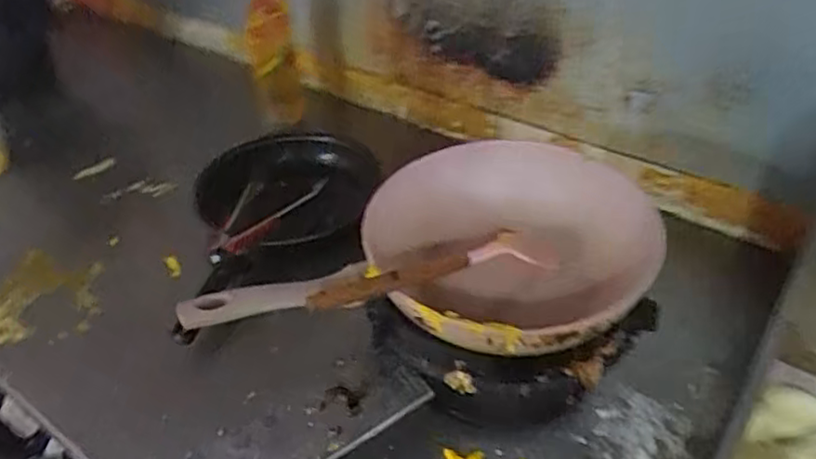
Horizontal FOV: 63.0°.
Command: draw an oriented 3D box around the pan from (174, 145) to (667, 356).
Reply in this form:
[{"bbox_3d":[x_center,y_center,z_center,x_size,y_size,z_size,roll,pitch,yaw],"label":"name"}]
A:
[{"bbox_3d":[0.031,0.031,0.700,0.426,0.129,0.246,3,39,5],"label":"pan"}]

